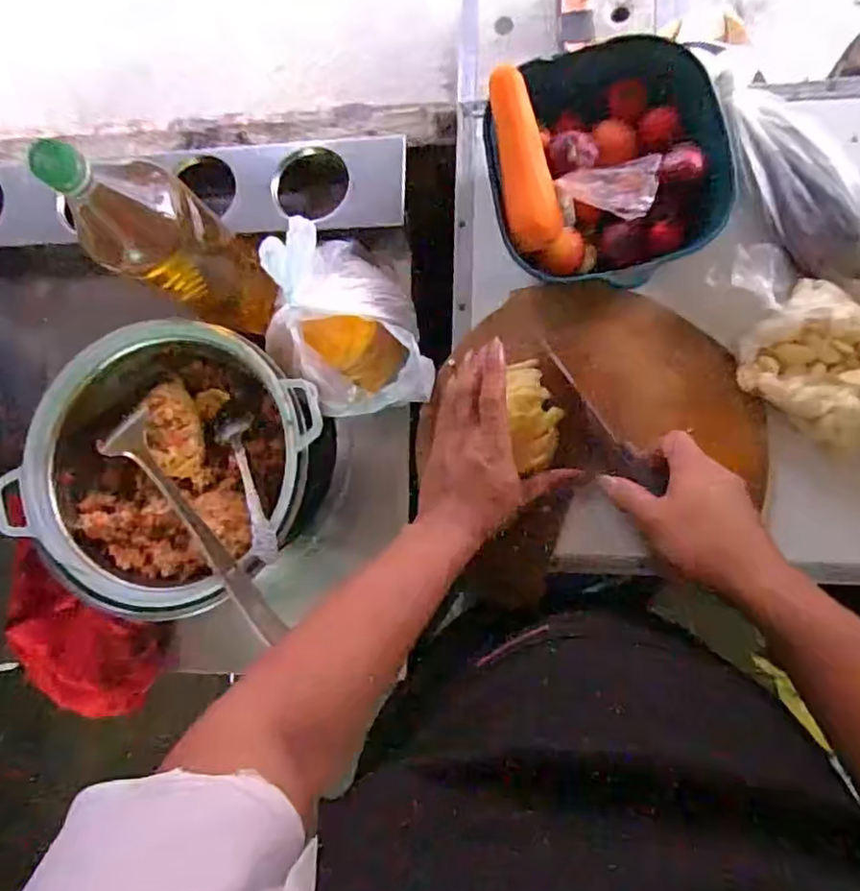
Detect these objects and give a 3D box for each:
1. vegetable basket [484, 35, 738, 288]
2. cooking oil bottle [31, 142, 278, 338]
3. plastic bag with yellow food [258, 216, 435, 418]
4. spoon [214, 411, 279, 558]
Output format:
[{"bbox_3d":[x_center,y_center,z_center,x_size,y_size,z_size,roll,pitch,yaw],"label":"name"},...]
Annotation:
[{"bbox_3d":[0.162,-0.266,0.596,0.207,0.095,0.194,-6,85,8],"label":"vegetable basket"},{"bbox_3d":[-0.213,-0.168,0.559,0.101,0.270,0.086,38,92,9],"label":"cooking oil bottle"},{"bbox_3d":[-0.084,-0.122,0.631,0.121,0.157,0.175,-21,84,6],"label":"plastic bag with yellow food"},{"bbox_3d":[-0.174,0.033,0.622,0.039,0.019,0.178,-30,55,5],"label":"spoon"}]

